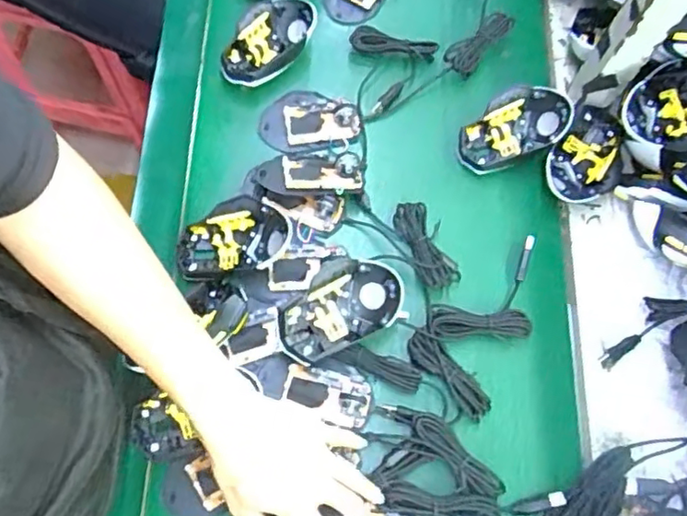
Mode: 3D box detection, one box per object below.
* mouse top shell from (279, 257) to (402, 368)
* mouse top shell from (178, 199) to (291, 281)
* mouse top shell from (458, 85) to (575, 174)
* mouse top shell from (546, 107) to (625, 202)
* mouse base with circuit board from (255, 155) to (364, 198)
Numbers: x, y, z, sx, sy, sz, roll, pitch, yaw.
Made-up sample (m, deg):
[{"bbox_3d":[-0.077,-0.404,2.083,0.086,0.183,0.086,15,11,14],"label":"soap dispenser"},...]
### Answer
[{"bbox_3d":[-0.003,0.052,0.581,0.120,0.045,0.068,-35,73,-16],"label":"mouse top shell"},{"bbox_3d":[-0.109,-0.016,0.606,0.109,0.041,0.067,-14,68,-9],"label":"mouse top shell"},{"bbox_3d":[0.181,-0.139,0.658,0.123,0.038,0.071,-33,88,3],"label":"mouse top shell"},{"bbox_3d":[0.259,-0.104,0.655,0.071,0.032,0.109,34,69,12],"label":"mouse top shell"},{"bbox_3d":[-0.034,-0.087,0.636,0.106,0.015,0.056,-2,55,1],"label":"mouse base with circuit board"}]

